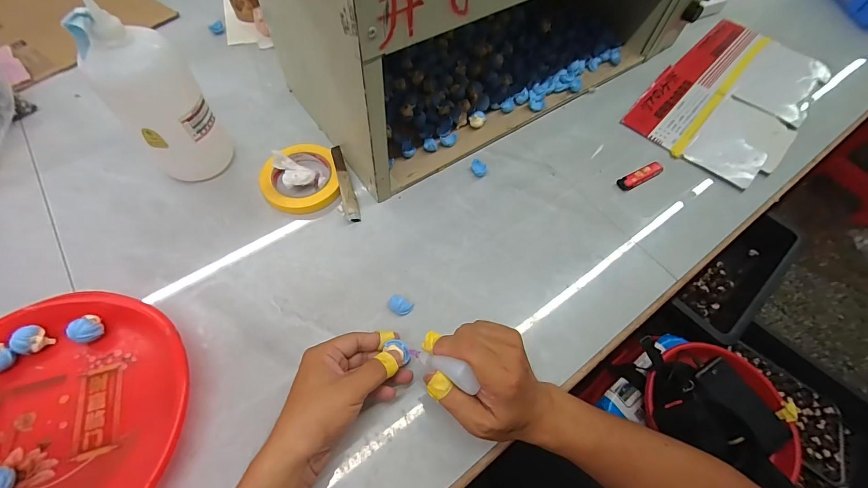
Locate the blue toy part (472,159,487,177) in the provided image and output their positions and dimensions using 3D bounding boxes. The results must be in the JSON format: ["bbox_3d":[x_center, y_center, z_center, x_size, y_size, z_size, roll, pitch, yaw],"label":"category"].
[{"bbox_3d":[0.065,-0.109,0.536,0.023,0.011,0.023,16,62,5],"label":"blue toy part"}]

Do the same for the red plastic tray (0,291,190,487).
[{"bbox_3d":[-0.358,0.172,0.340,0.244,0.040,0.248,-30,67,-18],"label":"red plastic tray"}]

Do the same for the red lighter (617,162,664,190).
[{"bbox_3d":[0.305,-0.100,0.541,0.075,0.009,0.022,-23,66,-15],"label":"red lighter"}]

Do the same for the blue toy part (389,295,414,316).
[{"bbox_3d":[-0.040,0.073,0.430,0.029,0.017,0.017,22,63,9],"label":"blue toy part"}]

